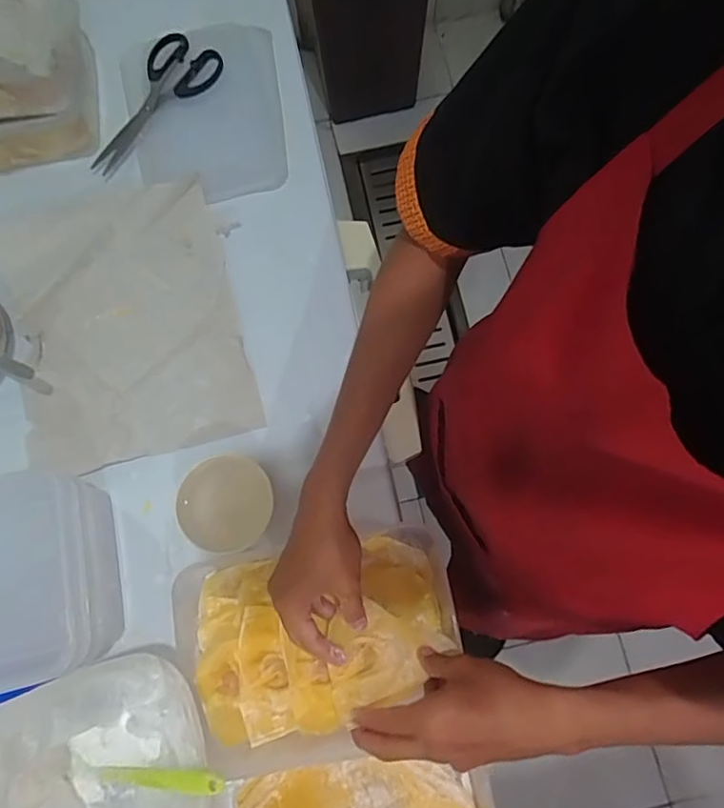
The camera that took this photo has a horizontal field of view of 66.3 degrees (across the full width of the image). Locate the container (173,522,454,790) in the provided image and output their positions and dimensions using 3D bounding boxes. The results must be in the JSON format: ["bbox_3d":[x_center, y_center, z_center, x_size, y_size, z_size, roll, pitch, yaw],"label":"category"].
[{"bbox_3d":[-0.039,0.210,0.493,0.252,0.063,0.167,-11,76,-2],"label":"container"}]

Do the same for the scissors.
[{"bbox_3d":[-0.251,-0.352,0.639,0.081,0.011,0.192,41,80,10],"label":"scissors"}]

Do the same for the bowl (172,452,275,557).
[{"bbox_3d":[-0.129,0.096,0.534,0.081,0.047,0.088,0,76,1],"label":"bowl"}]

